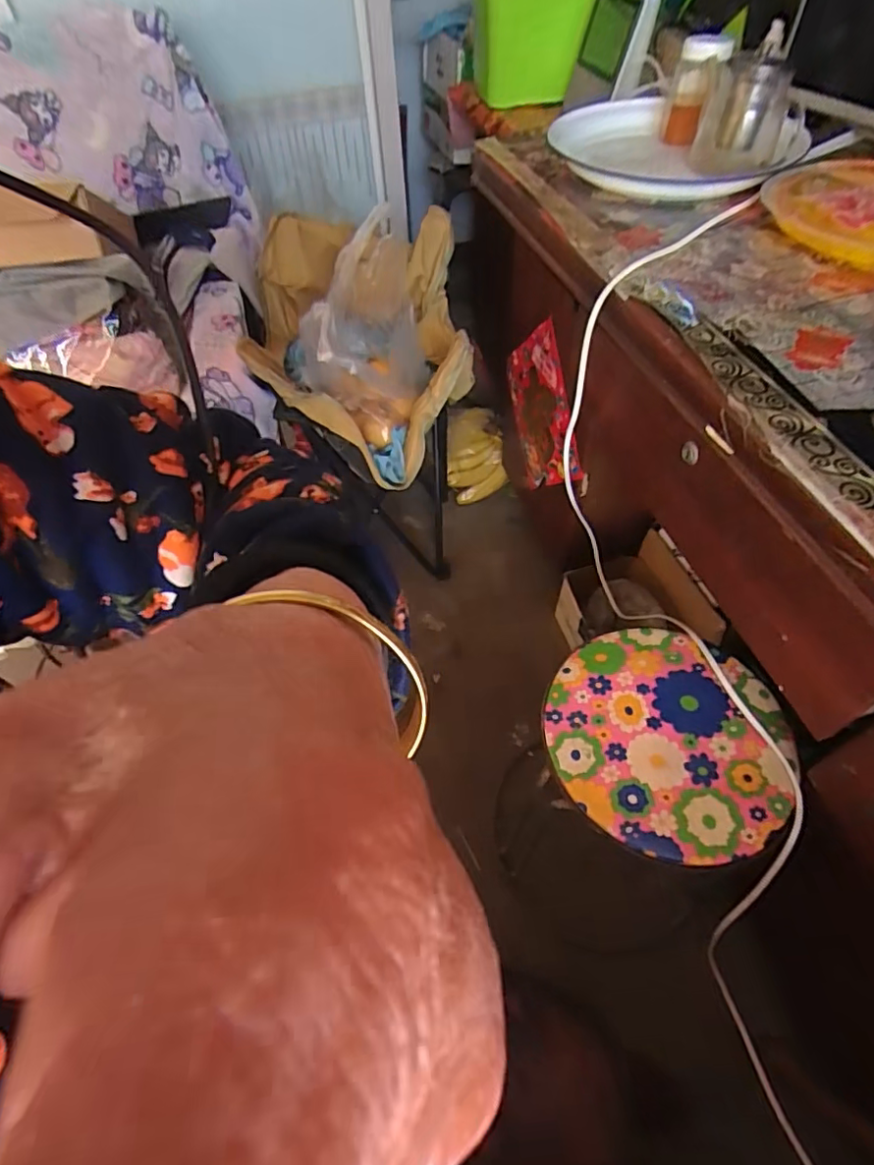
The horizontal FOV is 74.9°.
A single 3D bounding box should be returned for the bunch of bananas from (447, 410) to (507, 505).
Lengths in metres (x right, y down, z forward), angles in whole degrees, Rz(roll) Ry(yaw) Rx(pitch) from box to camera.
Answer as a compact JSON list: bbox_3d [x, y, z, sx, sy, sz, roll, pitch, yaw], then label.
[{"bbox_3d":[0.096,-0.328,1.491,0.146,0.095,0.229,-9,95,1],"label":"bunch of bananas"}]

